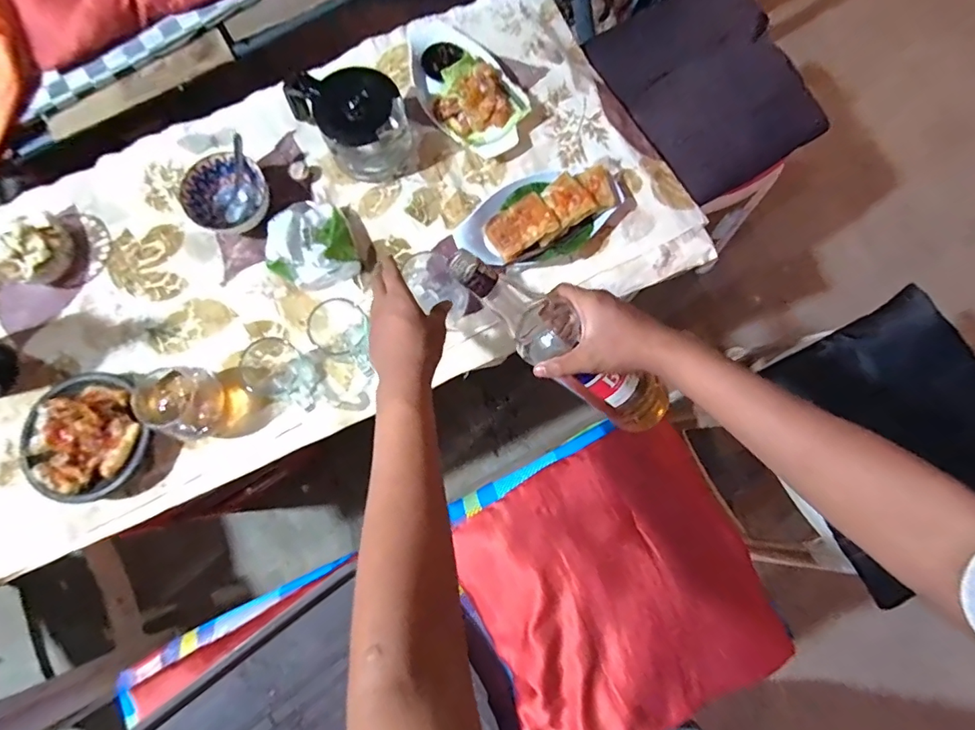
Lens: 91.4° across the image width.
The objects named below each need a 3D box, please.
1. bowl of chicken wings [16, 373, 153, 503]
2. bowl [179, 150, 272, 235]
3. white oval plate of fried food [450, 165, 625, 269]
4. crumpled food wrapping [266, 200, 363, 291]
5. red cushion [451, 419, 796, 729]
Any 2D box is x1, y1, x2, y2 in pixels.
[{"bbox_3d":[-0.506,0.087,0.606,0.143,0.055,0.147,0,78,-1],"label":"bowl of chicken wings"},{"bbox_3d":[-0.360,-0.235,0.666,0.097,0.055,0.104,0,78,-1],"label":"bowl"},{"bbox_3d":[0.077,-0.210,0.671,0.236,0.044,0.131,-26,80,-6],"label":"white oval plate of fried food"},{"bbox_3d":[-0.243,-0.174,0.648,0.114,0.072,0.120,-18,79,-4],"label":"crumpled food wrapping"},{"bbox_3d":[0.165,0.295,0.622,0.370,0.048,0.351,-24,79,-5],"label":"red cushion"}]

